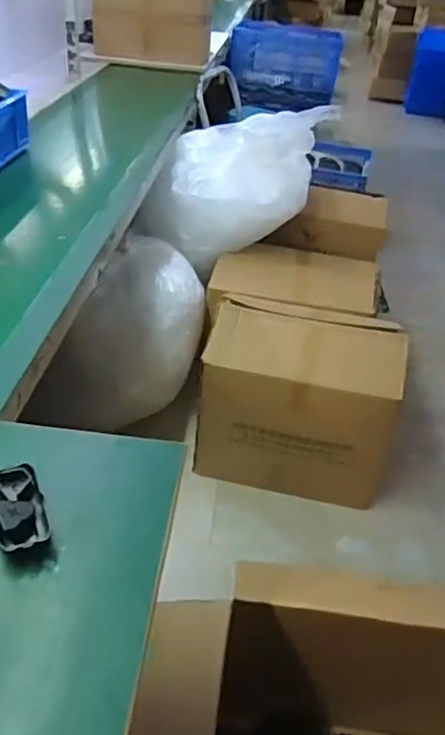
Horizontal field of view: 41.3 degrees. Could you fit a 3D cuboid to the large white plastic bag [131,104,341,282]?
[{"bbox_3d":[0.015,-0.582,1.853,0.464,0.444,0.383,29,43,27],"label":"large white plastic bag"}]

